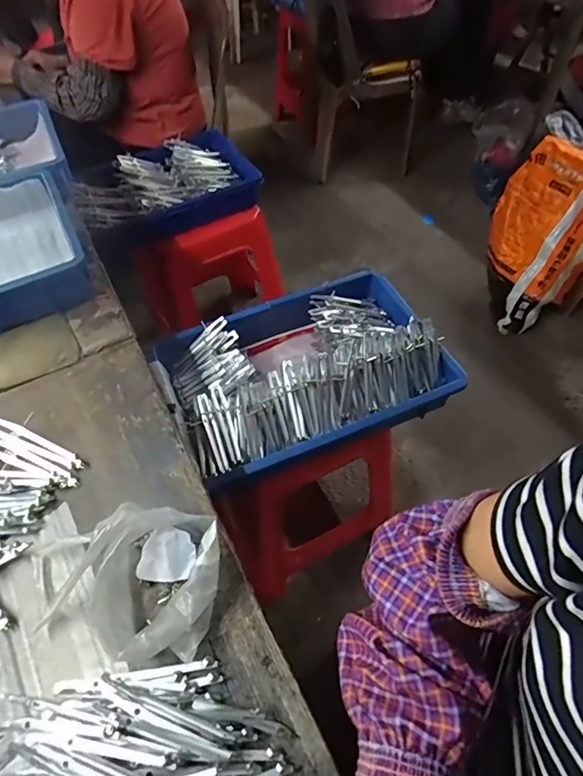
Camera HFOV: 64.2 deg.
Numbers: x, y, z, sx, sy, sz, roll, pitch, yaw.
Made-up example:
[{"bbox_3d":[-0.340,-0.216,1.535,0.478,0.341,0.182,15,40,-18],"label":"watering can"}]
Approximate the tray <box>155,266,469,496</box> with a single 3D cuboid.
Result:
[{"bbox_3d":[0.019,-0.032,0.748,0.419,0.110,0.284,-20,55,-11],"label":"tray"}]

